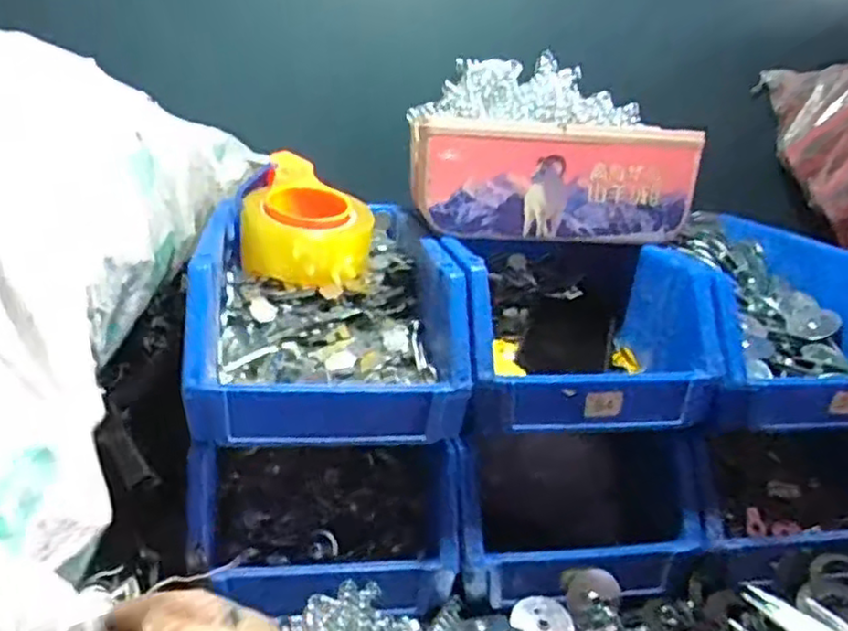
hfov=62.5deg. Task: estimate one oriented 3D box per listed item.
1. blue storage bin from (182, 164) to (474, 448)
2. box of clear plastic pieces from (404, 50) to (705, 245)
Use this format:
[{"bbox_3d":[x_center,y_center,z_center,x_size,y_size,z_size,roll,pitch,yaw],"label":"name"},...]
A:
[{"bbox_3d":[-0.089,-0.012,0.612,0.197,0.123,0.303,-1,17,-12],"label":"blue storage bin"},{"bbox_3d":[0.113,-0.147,0.642,0.248,0.143,0.113,1,17,-8],"label":"box of clear plastic pieces"}]

